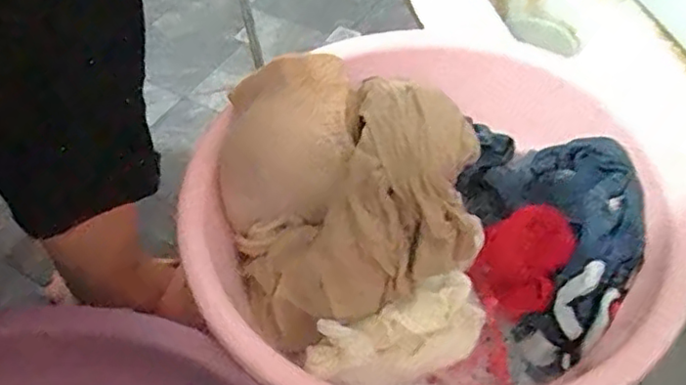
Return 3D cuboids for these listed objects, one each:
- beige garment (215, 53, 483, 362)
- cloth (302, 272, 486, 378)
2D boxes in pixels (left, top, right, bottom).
[{"bbox_3d":[-0.006,-0.012,0.470,0.172,0.105,0.175,-19,52,-12],"label":"beige garment"},{"bbox_3d":[0.040,0.102,0.457,0.135,0.045,0.047,-17,52,-10],"label":"cloth"}]

